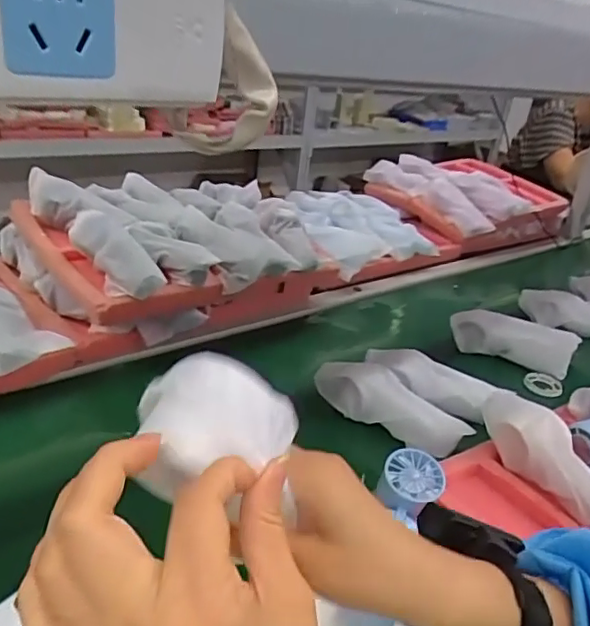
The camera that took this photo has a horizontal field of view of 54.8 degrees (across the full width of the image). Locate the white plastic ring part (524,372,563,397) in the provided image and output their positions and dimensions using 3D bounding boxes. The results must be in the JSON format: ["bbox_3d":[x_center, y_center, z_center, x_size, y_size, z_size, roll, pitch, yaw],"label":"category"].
[{"bbox_3d":[0.361,0.104,0.829,0.051,0.013,0.035,9,64,13],"label":"white plastic ring part"}]

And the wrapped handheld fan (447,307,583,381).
[{"bbox_3d":[0.330,0.039,0.871,0.175,0.070,0.034,16,28,20],"label":"wrapped handheld fan"}]

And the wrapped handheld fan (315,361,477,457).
[{"bbox_3d":[0.115,0.110,0.699,0.198,0.049,0.059,24,31,32],"label":"wrapped handheld fan"}]

